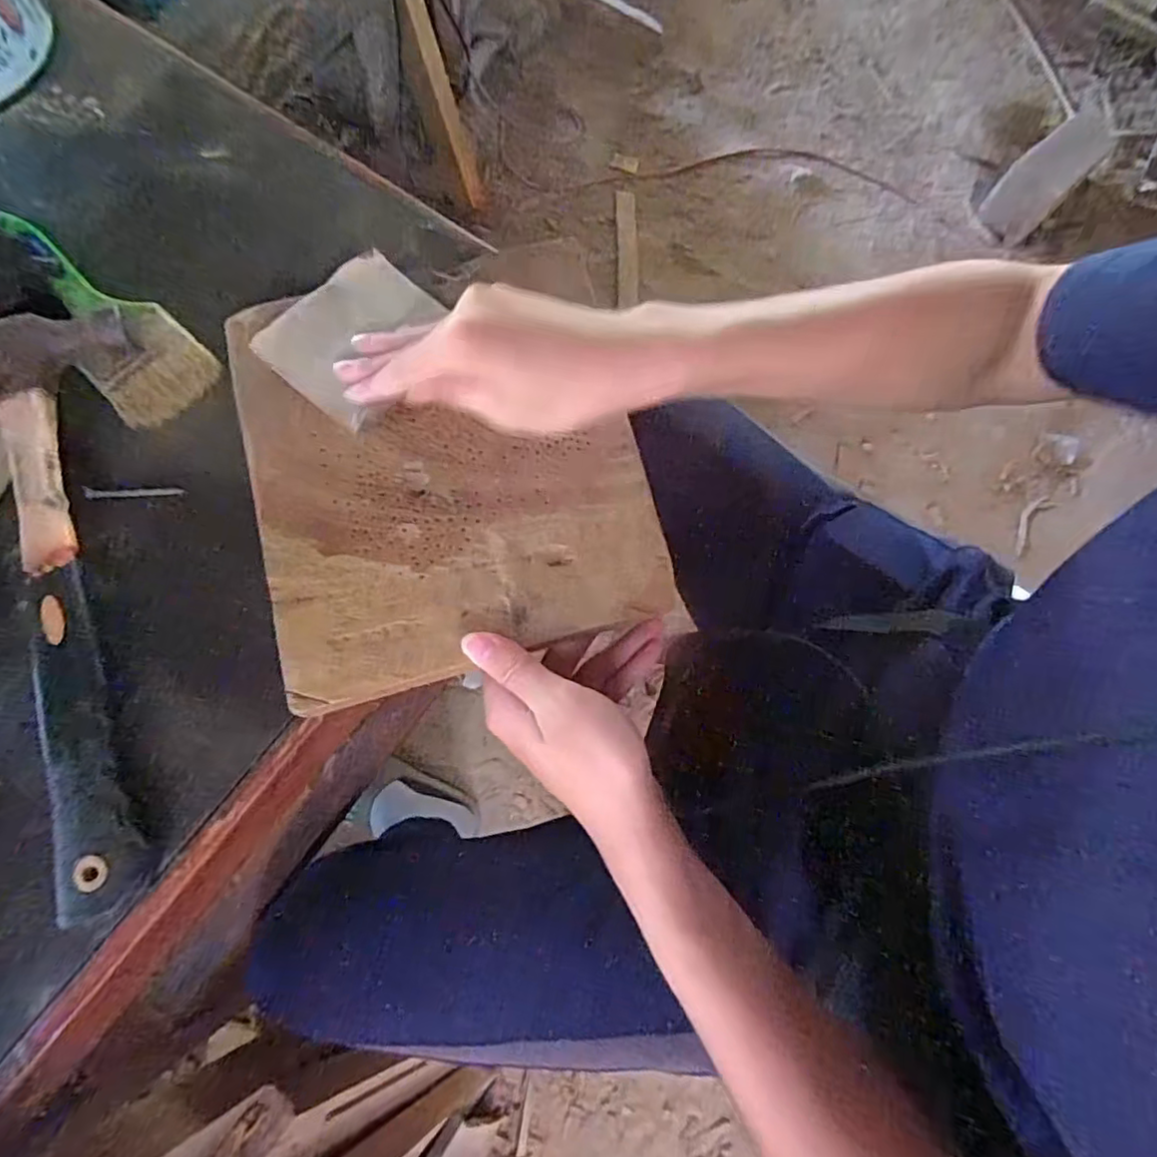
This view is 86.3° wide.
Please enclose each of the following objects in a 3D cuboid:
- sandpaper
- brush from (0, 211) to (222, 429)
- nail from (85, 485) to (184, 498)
[{"bbox_3d":[-0.135,-0.150,0.375,0.087,0.014,0.102,34,75,9],"label":"sandpaper"},{"bbox_3d":[-0.303,-0.177,0.393,0.064,0.023,0.186,-38,78,-13],"label":"brush"},{"bbox_3d":[-0.260,-0.051,0.361,0.047,0.004,0.006,-5,71,-27],"label":"nail"}]

